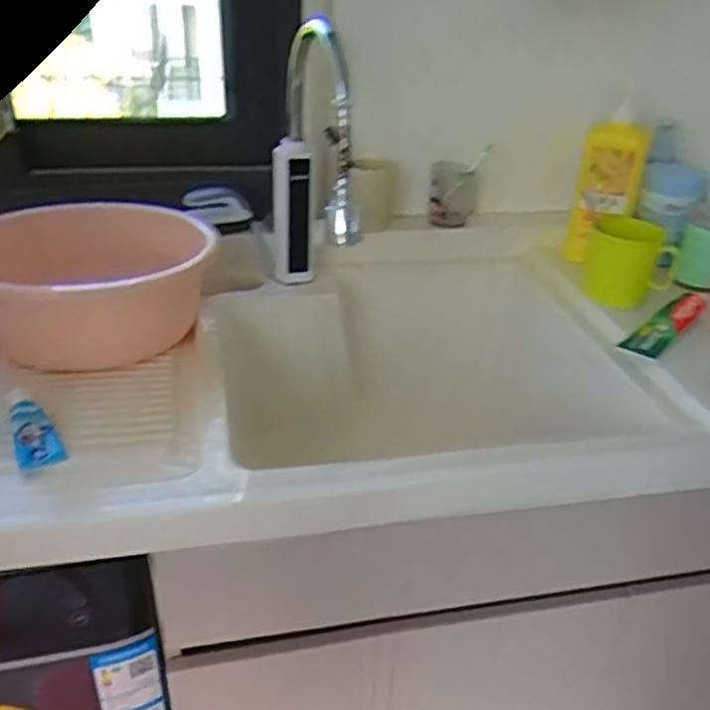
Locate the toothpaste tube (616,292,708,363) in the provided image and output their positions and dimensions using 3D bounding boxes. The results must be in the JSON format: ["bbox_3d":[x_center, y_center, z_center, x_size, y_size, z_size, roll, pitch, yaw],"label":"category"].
[{"bbox_3d":[0.426,-0.043,0.977,0.058,0.029,0.198,26,37,33],"label":"toothpaste tube"}]

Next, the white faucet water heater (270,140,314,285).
[{"bbox_3d":[-0.092,-0.211,1.054,0.059,0.203,0.046,-2,31,-9],"label":"white faucet water heater"}]

